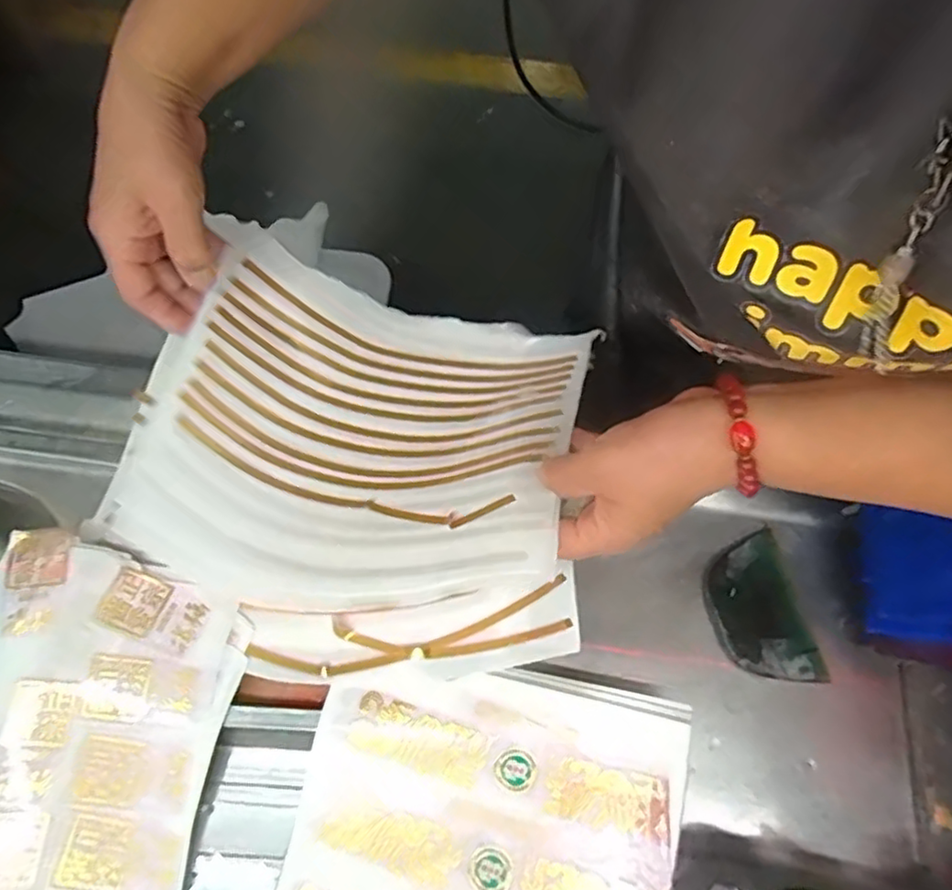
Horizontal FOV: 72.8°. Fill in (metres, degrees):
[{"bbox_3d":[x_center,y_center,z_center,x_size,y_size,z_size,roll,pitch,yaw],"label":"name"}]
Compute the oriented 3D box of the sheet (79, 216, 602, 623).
[{"bbox_3d":[-0.077,-0.013,0.393,0.263,0.056,0.222,13,67,8],"label":"sheet"}]

